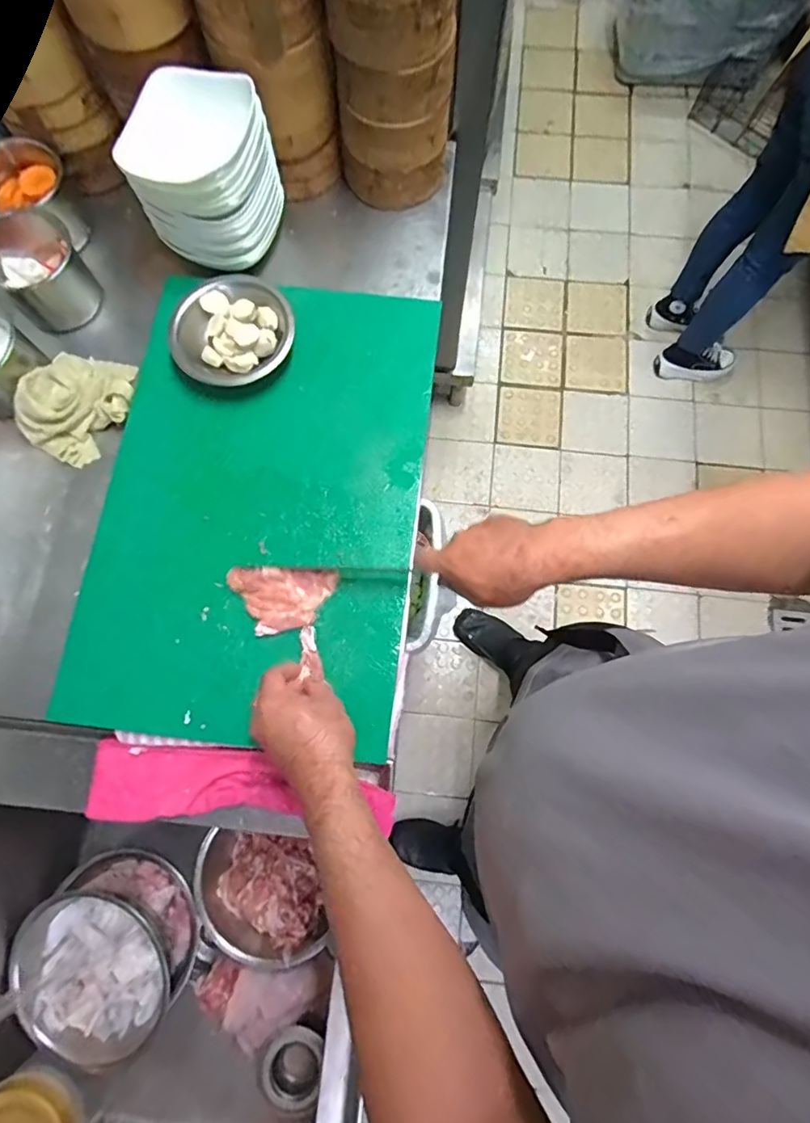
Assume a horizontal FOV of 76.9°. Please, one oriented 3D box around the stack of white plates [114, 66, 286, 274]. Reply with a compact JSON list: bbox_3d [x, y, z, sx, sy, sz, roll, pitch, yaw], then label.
[{"bbox_3d":[-0.244,-0.475,0.629,0.126,0.154,0.138,12,77,4],"label":"stack of white plates"}]

